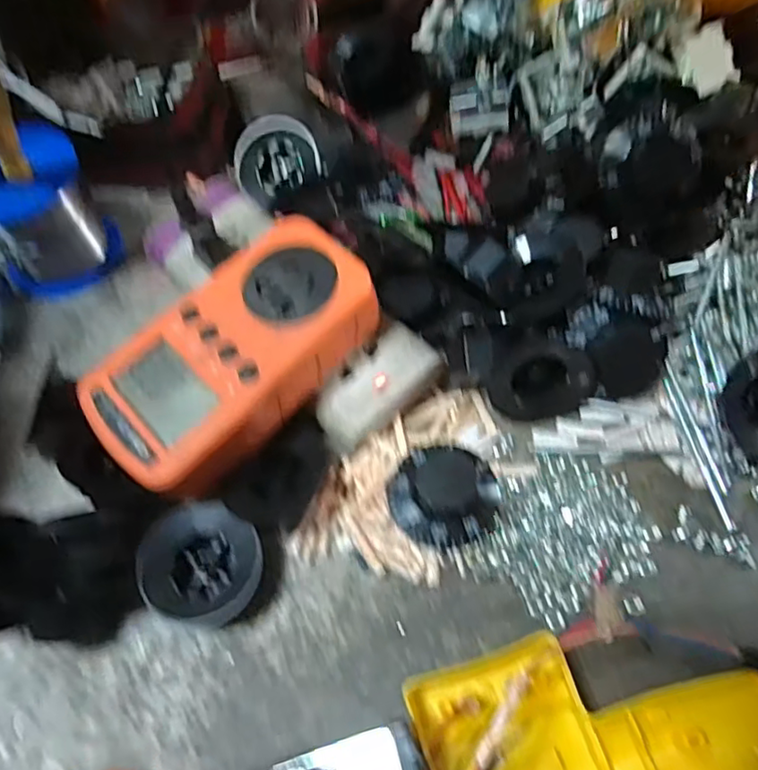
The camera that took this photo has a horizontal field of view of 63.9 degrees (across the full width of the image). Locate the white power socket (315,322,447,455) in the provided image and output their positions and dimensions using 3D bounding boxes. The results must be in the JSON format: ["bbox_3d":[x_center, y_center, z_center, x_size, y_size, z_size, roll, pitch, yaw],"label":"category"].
[{"bbox_3d":[-0.001,0.004,0.287,0.062,0.023,0.034,-38,67,-17],"label":"white power socket"}]

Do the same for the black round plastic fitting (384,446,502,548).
[{"bbox_3d":[0.029,0.045,0.264,0.048,0.026,0.045,-1,62,2],"label":"black round plastic fitting"}]

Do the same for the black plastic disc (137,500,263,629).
[{"bbox_3d":[-0.073,0.077,0.257,0.048,0.024,0.046,-1,62,2],"label":"black plastic disc"}]

